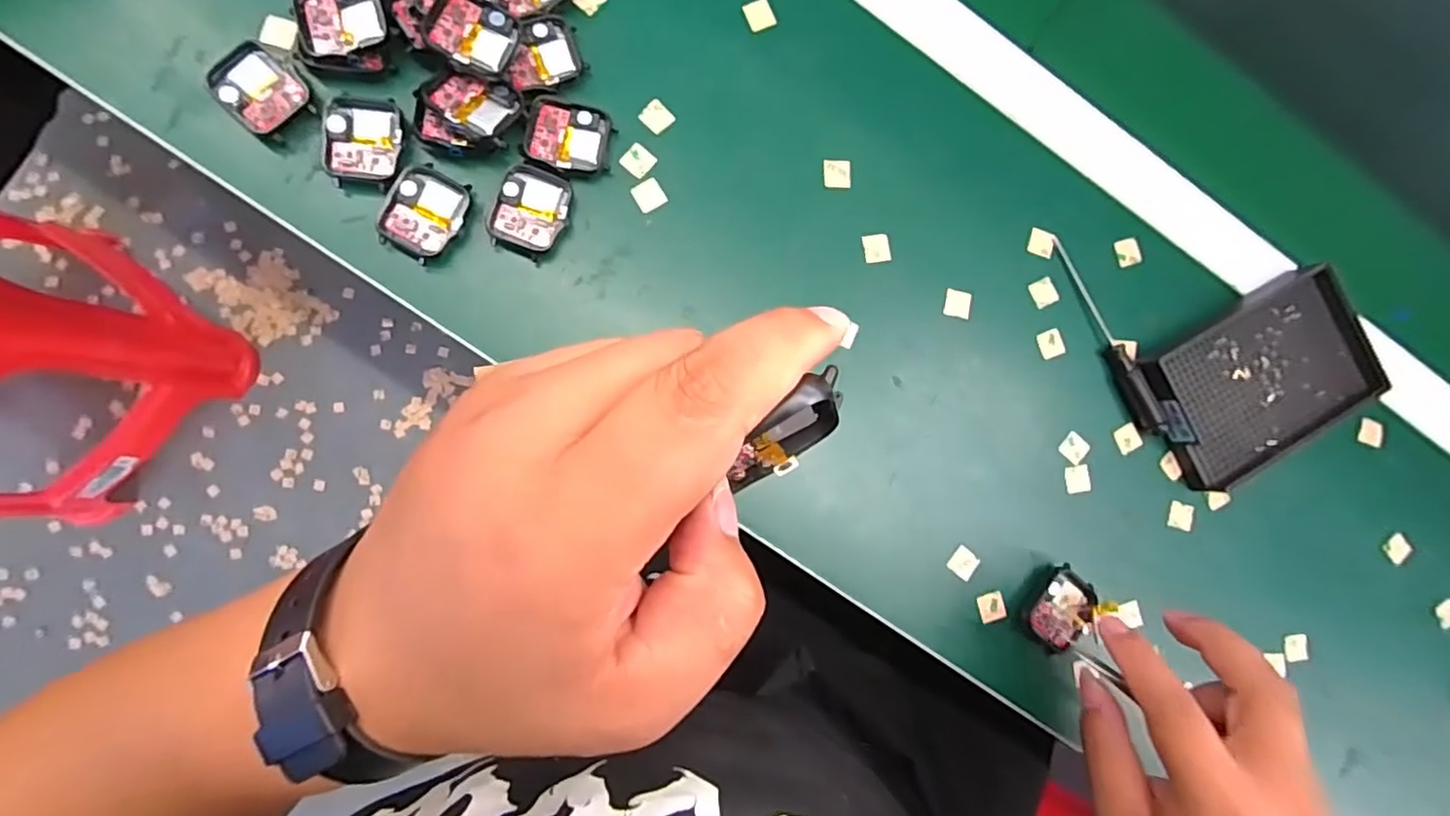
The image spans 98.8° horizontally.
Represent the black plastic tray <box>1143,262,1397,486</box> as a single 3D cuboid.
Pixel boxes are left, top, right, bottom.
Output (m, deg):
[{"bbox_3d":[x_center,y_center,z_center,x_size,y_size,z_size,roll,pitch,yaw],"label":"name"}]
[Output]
[{"bbox_3d":[0.330,-0.017,0.384,0.139,0.024,0.092,-29,92,-9],"label":"black plastic tray"}]

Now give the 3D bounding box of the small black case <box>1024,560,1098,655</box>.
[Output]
[{"bbox_3d":[0.196,0.118,0.364,0.039,0.010,0.048,31,84,-6],"label":"small black case"}]

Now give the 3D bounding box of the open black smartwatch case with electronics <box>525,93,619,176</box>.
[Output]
[{"bbox_3d":[-0.085,-0.147,0.338,0.044,0.010,0.037,11,86,-8],"label":"open black smartwatch case with electronics"}]

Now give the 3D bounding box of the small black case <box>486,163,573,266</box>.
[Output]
[{"bbox_3d":[-0.105,-0.105,0.335,0.038,0.008,0.046,20,85,-7],"label":"small black case"}]

